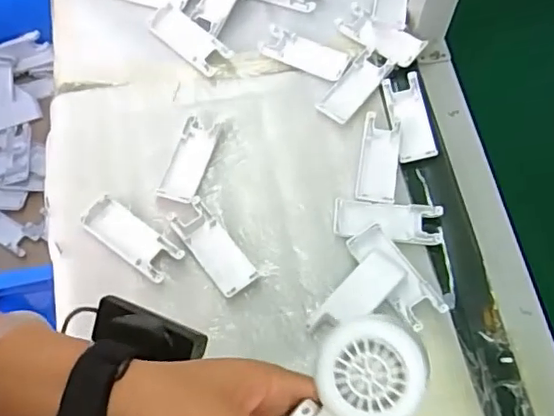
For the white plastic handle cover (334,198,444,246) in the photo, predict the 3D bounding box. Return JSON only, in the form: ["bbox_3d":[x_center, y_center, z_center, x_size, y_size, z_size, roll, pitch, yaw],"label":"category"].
[{"bbox_3d":[0.109,0.013,0.566,0.104,0.010,0.039,4,65,1],"label":"white plastic handle cover"}]

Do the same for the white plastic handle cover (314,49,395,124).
[{"bbox_3d":[0.086,-0.136,0.639,0.044,0.006,0.099,35,70,14],"label":"white plastic handle cover"}]

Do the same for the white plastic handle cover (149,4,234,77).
[{"bbox_3d":[-0.102,-0.194,0.658,0.104,0.010,0.041,39,71,16],"label":"white plastic handle cover"}]

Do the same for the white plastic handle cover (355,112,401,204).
[{"bbox_3d":[0.107,-0.053,0.602,0.040,0.005,0.105,10,66,4],"label":"white plastic handle cover"}]

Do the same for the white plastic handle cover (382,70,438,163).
[{"bbox_3d":[0.145,-0.100,0.623,0.041,0.010,0.106,-6,65,-3],"label":"white plastic handle cover"}]

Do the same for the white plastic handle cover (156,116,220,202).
[{"bbox_3d":[-0.089,-0.051,0.595,0.037,0.008,0.098,13,66,6],"label":"white plastic handle cover"}]

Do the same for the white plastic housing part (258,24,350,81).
[{"bbox_3d":[0.032,-0.178,0.659,0.100,0.010,0.044,25,68,11],"label":"white plastic housing part"}]

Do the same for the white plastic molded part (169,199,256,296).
[{"bbox_3d":[-0.062,0.038,0.559,0.038,0.011,0.102,-35,70,-15],"label":"white plastic molded part"}]

